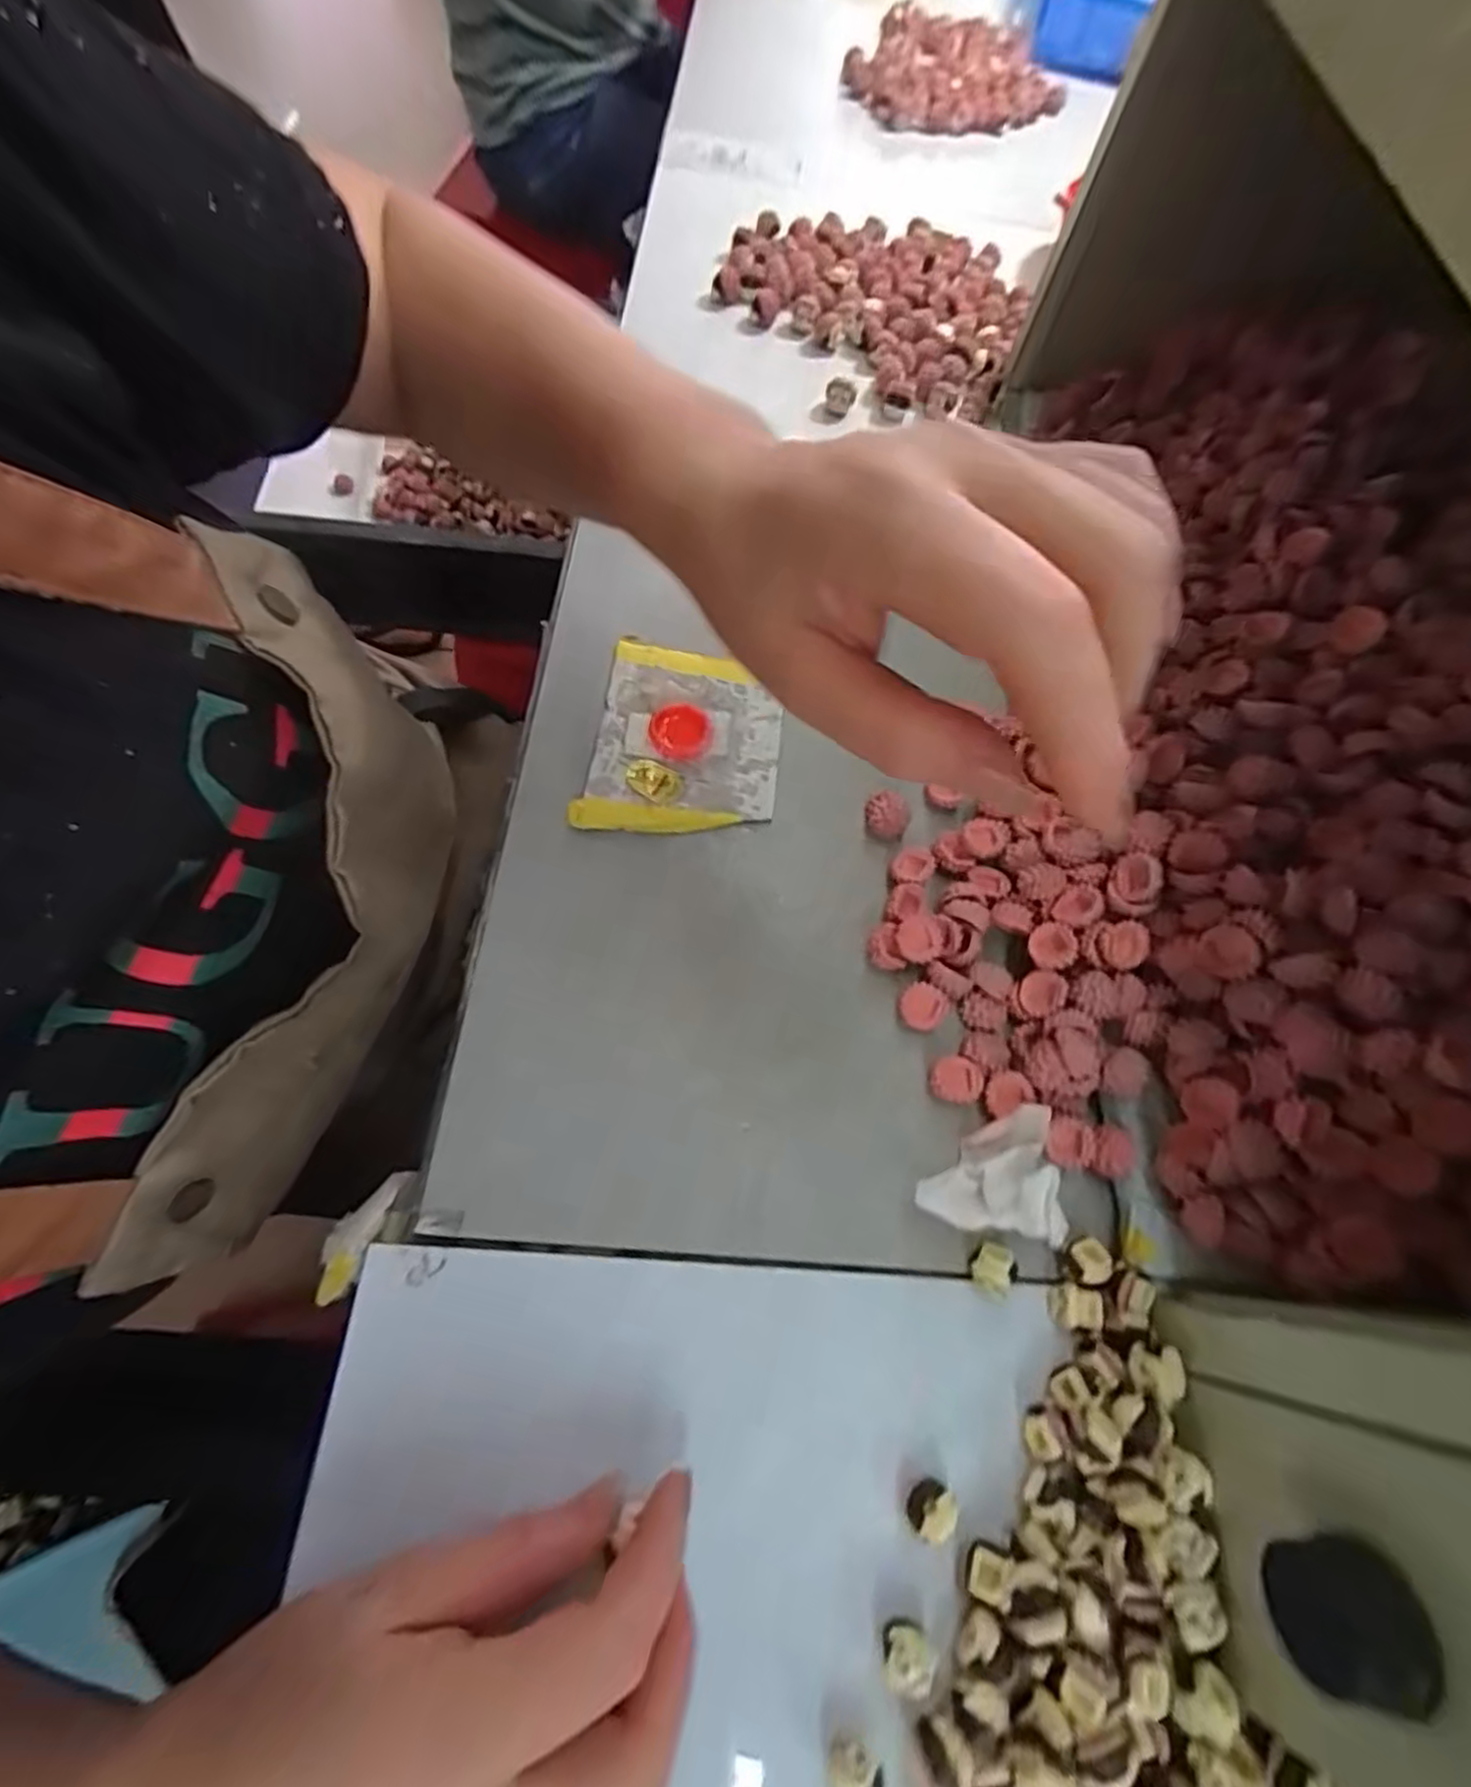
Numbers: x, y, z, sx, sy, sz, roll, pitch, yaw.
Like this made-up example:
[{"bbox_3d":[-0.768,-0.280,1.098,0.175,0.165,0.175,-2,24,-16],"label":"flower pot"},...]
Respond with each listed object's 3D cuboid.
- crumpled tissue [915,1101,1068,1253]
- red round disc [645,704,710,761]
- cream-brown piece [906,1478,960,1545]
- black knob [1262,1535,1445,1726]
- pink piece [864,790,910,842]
[{"bbox_3d":[0.099,0.109,0.271,0.055,0.021,0.047,-1,66,-7],"label":"crumpled tissue"},{"bbox_3d":[-0.028,-0.080,0.351,0.030,0.006,0.030,2,66,-5],"label":"red round disc"},{"bbox_3d":[0.064,0.200,0.230,0.016,0.010,0.013,-33,73,-19],"label":"cream-brown piece"},{"bbox_3d":[0.148,0.175,0.170,0.021,0.026,0.031,3,66,-5],"label":"black knob"},{"bbox_3d":[0.072,-0.038,0.337,0.021,0.012,0.016,34,67,9],"label":"pink piece"}]

